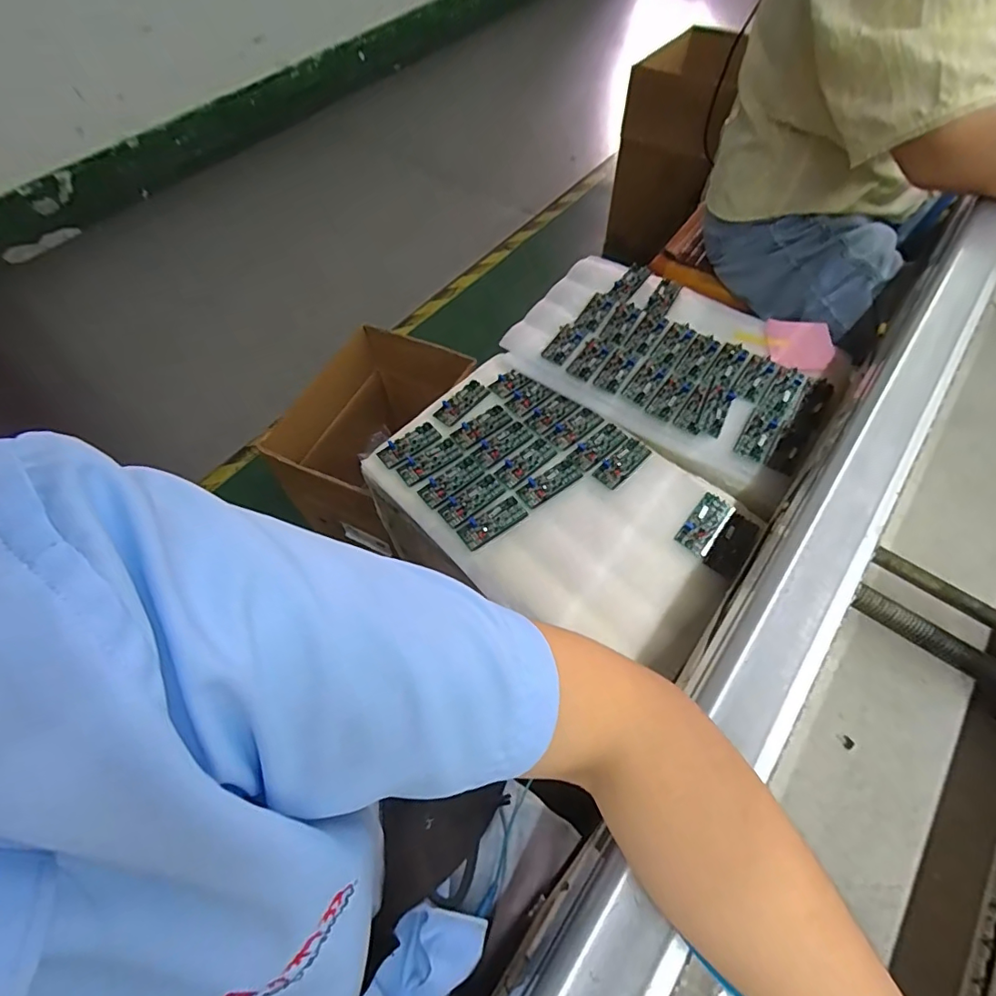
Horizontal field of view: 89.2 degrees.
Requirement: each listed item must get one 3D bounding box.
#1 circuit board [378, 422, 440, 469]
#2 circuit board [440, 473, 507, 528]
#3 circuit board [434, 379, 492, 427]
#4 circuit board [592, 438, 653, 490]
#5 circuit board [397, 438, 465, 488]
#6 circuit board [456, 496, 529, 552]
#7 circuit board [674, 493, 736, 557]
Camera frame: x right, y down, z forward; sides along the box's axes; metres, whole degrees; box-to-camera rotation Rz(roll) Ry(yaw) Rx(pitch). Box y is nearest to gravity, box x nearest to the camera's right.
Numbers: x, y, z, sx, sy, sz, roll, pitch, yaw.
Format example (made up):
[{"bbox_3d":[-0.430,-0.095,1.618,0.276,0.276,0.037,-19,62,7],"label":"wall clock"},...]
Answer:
[{"bbox_3d":[-0.113,-0.069,0.653,0.082,0.009,0.038,-39,66,-21],"label":"circuit board"},{"bbox_3d":[-0.030,0.003,0.608,0.081,0.006,0.035,-36,65,-19],"label":"circuit board"},{"bbox_3d":[-0.048,-0.129,0.686,0.035,0.007,0.082,37,66,20],"label":"circuit board"},{"bbox_3d":[0.161,-0.046,0.647,0.083,0.004,0.035,-39,66,-21],"label":"circuit board"},{"bbox_3d":[-0.085,-0.045,0.639,0.080,0.007,0.037,-30,63,-16],"label":"circuit board"},{"bbox_3d":[-0.006,0.029,0.591,0.082,0.006,0.034,-32,64,-17],"label":"circuit board"},{"bbox_3d":[0.244,0.029,0.592,0.039,0.006,0.082,35,65,19],"label":"circuit board"}]

